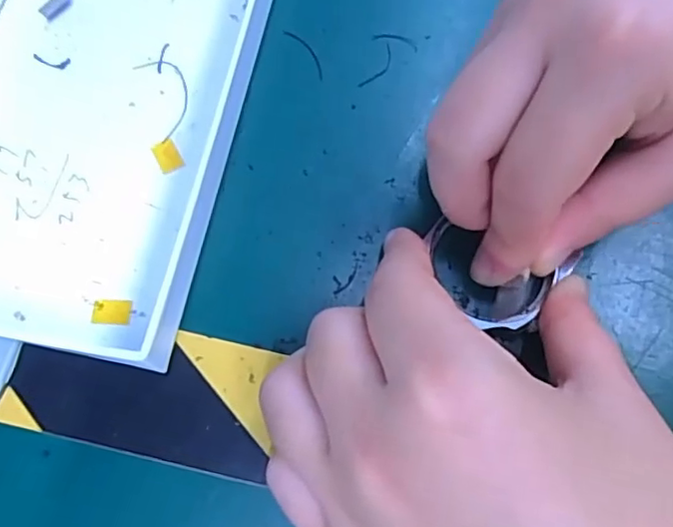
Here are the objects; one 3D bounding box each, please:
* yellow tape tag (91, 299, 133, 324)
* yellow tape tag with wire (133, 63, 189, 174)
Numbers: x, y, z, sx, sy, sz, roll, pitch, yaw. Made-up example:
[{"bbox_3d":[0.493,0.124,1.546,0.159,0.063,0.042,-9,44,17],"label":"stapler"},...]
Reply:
[{"bbox_3d":[-0.070,0.014,0.185,0.011,0.004,0.008,3,73,-1],"label":"yellow tape tag"},{"bbox_3d":[-0.058,-0.052,0.207,0.016,0.004,0.044,-15,75,-7],"label":"yellow tape tag with wire"}]

